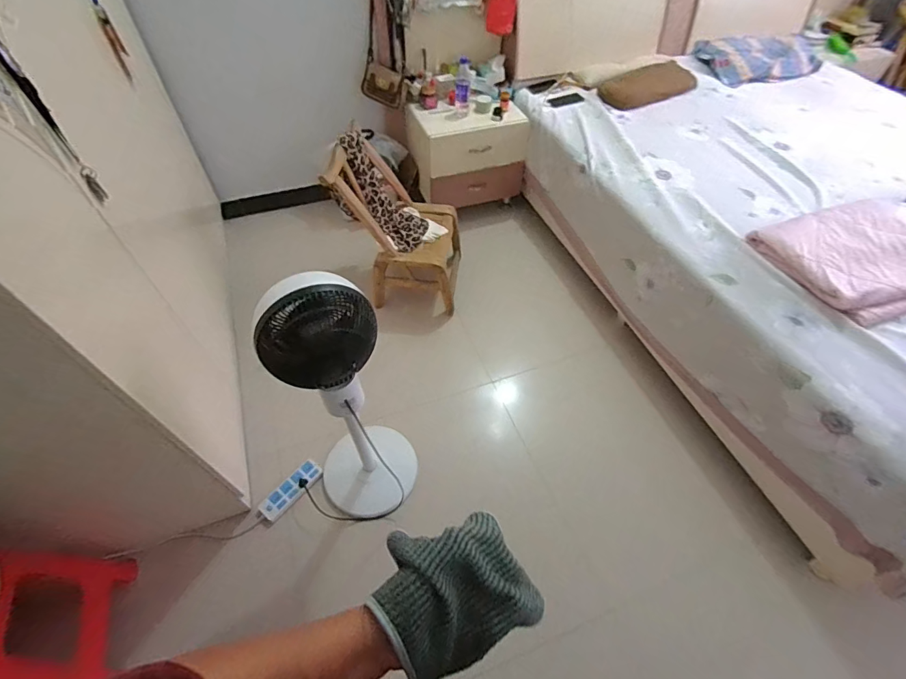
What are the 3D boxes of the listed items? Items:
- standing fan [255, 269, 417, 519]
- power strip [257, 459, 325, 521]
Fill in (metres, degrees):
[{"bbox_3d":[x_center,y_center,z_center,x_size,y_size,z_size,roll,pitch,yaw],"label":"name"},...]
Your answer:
[{"bbox_3d":[-0.248,0.192,1.098,0.263,0.749,0.262,-25,57,-19],"label":"standing fan"},{"bbox_3d":[-0.507,0.470,1.355,0.064,0.031,0.210,34,59,22],"label":"power strip"}]

